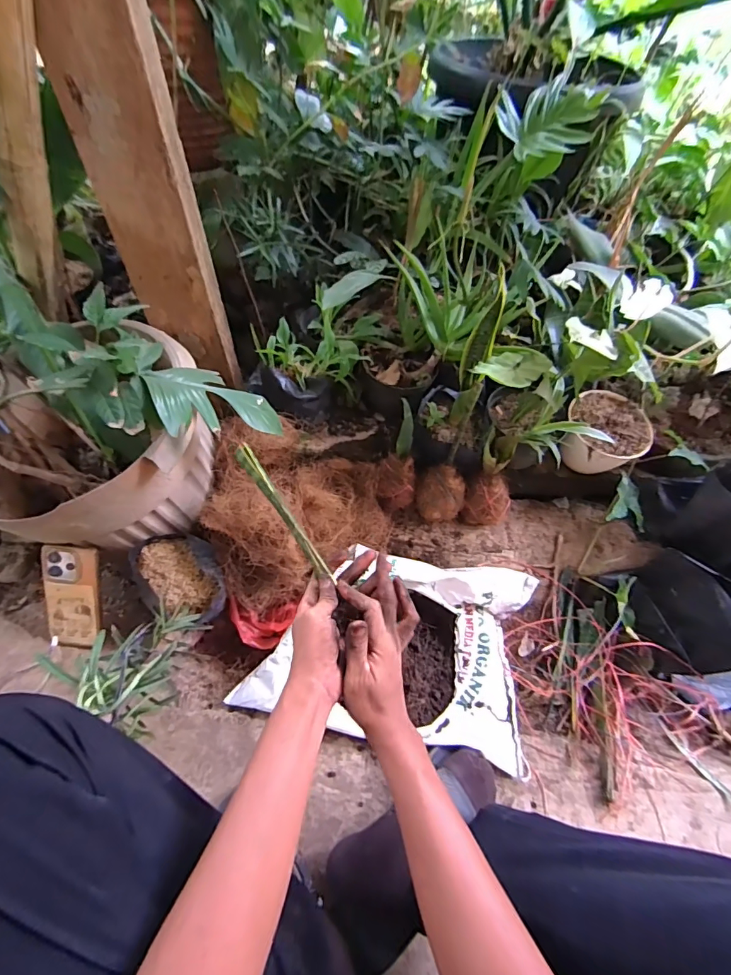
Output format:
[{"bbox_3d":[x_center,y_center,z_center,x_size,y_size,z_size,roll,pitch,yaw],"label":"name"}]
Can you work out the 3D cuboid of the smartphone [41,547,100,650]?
[{"bbox_3d":[-0.438,0.161,0.669,0.080,0.160,0.016,7,15,-4],"label":"smartphone"}]

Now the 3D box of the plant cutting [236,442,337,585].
[{"bbox_3d":[-0.098,0.027,0.532,0.018,0.014,0.206,-30,69,-22],"label":"plant cutting"}]

